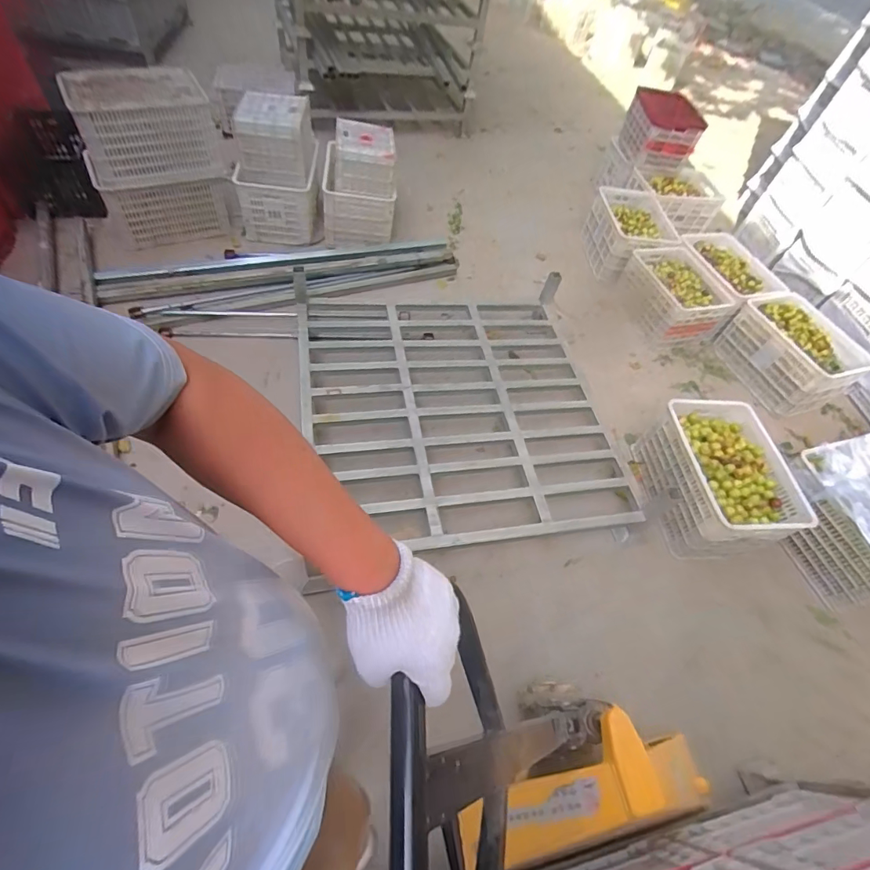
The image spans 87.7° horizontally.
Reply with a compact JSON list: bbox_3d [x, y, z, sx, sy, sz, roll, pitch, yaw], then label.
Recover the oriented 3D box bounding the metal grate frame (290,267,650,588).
[{"bbox_3d":[0.094,-0.126,1.749,1.155,0.074,1.242,-4,59,-14],"label":"metal grate frame"}]

